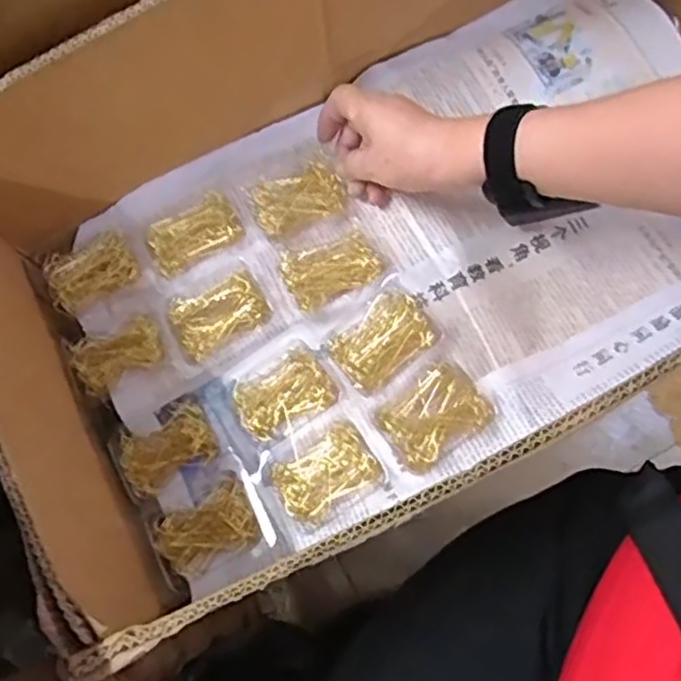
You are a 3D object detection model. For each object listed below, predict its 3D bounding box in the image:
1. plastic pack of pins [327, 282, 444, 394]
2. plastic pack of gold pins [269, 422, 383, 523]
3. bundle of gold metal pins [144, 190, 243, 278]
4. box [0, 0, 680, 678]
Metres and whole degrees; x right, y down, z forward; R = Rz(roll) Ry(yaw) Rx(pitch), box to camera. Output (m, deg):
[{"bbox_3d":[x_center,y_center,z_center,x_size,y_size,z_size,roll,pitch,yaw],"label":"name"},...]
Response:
[{"bbox_3d":[0.032,0.000,0.497,0.054,0.020,0.076,42,81,12],"label":"plastic pack of pins"},{"bbox_3d":[-0.011,0.094,0.485,0.071,0.011,0.046,-30,75,-5],"label":"plastic pack of gold pins"},{"bbox_3d":[-0.115,-0.084,0.536,0.074,0.008,0.043,-32,91,-4],"label":"bundle of gold metal pins"},{"bbox_3d":[0.057,-0.104,0.469,0.578,0.219,0.335,-27,75,-4],"label":"box"}]

